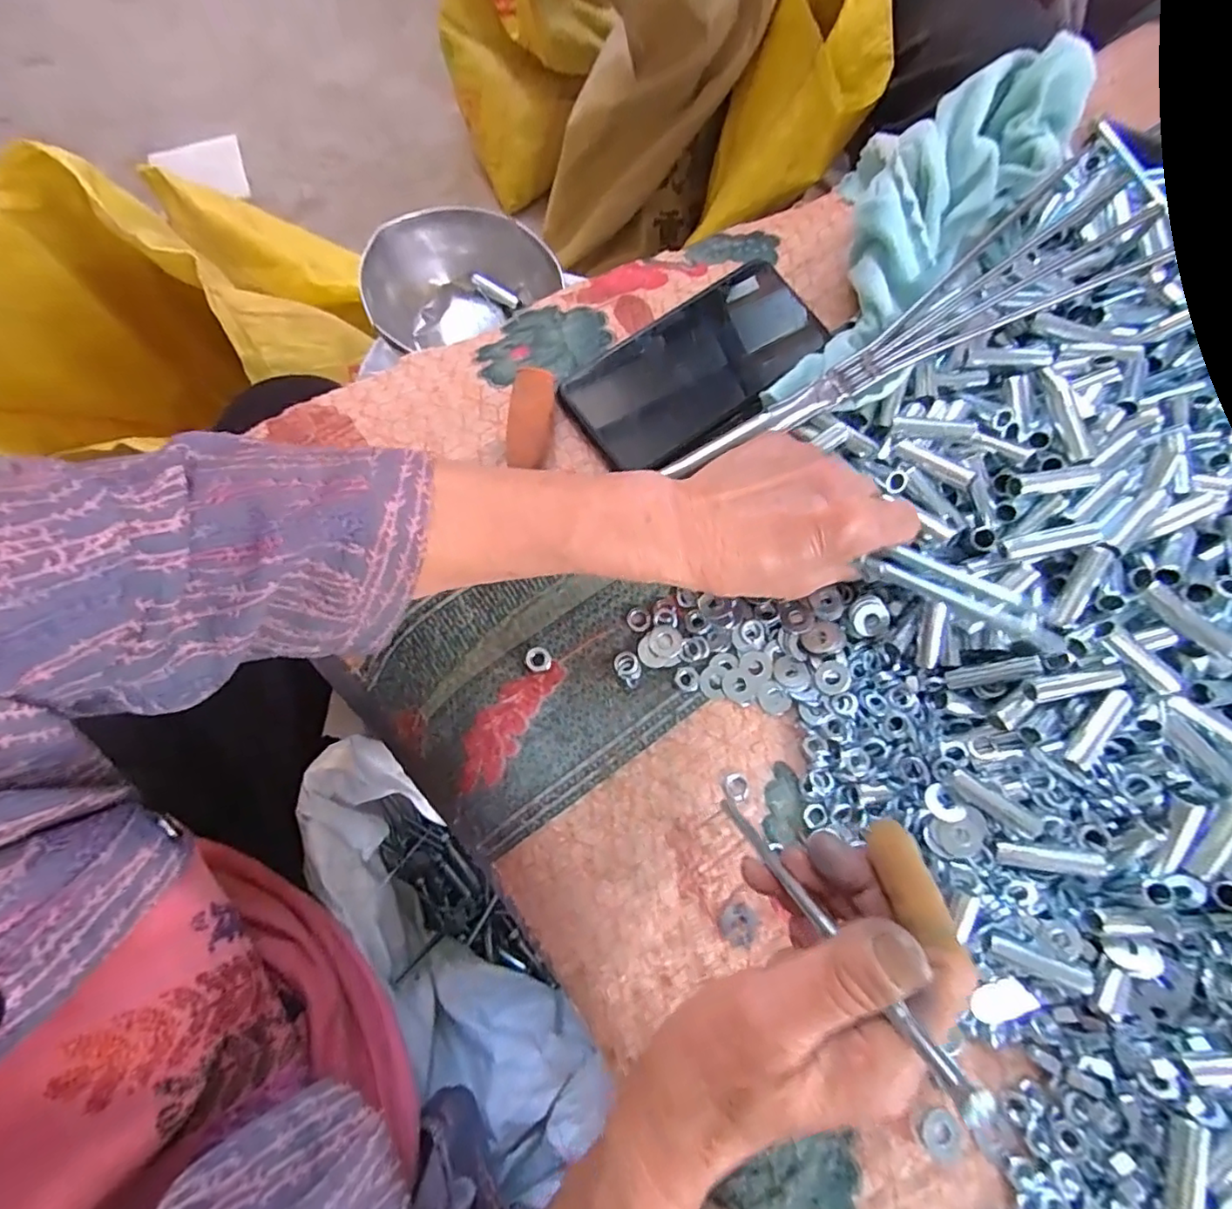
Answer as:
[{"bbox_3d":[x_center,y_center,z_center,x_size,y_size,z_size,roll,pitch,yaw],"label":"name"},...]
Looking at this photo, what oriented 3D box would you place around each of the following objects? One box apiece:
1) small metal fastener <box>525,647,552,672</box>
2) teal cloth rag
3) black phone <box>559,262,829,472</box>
[{"bbox_3d":[-0.042,0.030,0.322,0.013,0.006,0.013,0,75,-2],"label":"small metal fastener"},{"bbox_3d":[0.175,-0.220,0.356,0.090,0.074,0.256,36,77,7],"label":"teal cloth rag"},{"bbox_3d":[0.053,-0.142,0.360,0.157,0.012,0.083,-35,83,-6],"label":"black phone"}]

